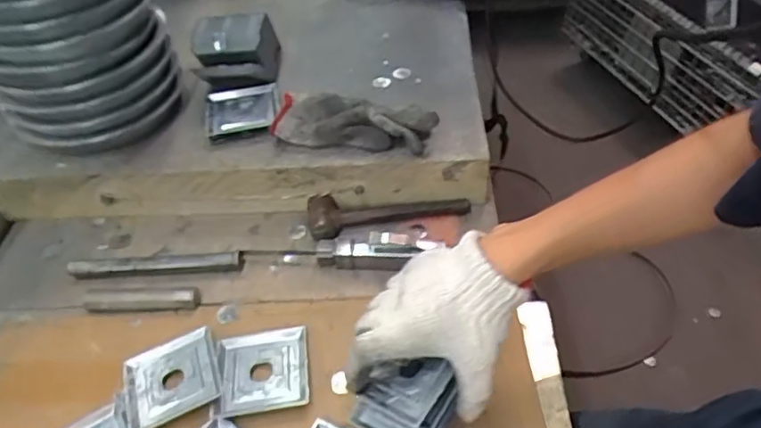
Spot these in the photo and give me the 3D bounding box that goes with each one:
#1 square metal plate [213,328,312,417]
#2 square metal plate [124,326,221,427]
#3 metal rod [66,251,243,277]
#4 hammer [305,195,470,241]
[{"bbox_3d":[-0.114,0.150,0.575,0.088,0.013,0.090,-9,45,-2],"label":"square metal plate"},{"bbox_3d":[-0.206,0.161,0.587,0.091,0.014,0.091,-20,46,-13],"label":"square metal plate"},{"bbox_3d":[-0.262,0.057,0.688,0.205,0.017,0.022,-2,45,5],"label":"metal rod"},{"bbox_3d":[0.010,-0.006,0.716,0.193,0.038,0.043,-10,45,-3],"label":"hammer"}]

